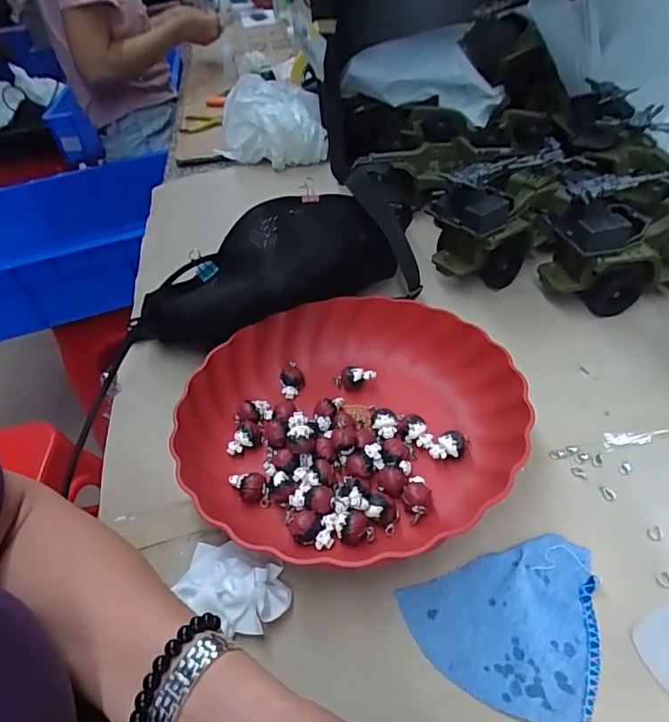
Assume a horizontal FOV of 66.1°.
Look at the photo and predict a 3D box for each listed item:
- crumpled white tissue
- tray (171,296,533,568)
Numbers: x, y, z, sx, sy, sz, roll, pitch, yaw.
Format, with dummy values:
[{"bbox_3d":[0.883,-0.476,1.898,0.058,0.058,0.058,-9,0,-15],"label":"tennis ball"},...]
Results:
[{"bbox_3d":[-0.062,0.134,0.310,0.071,0.026,0.044,15,48,22],"label":"crumpled white tissue"},{"bbox_3d":[0.011,0.041,0.382,0.244,0.046,0.232,-33,49,-24],"label":"tray"}]

